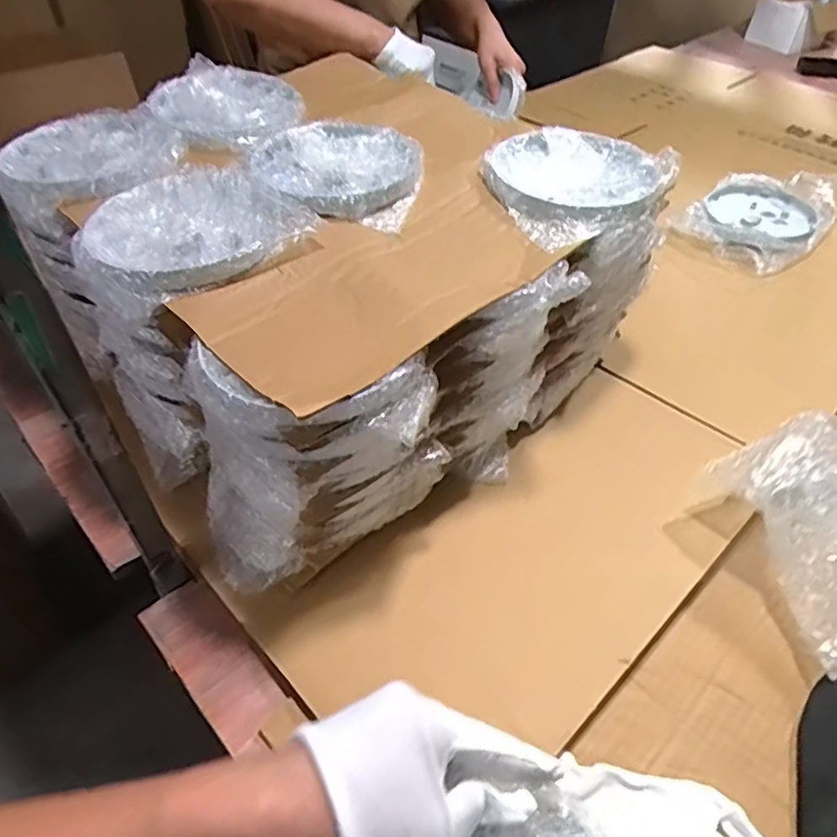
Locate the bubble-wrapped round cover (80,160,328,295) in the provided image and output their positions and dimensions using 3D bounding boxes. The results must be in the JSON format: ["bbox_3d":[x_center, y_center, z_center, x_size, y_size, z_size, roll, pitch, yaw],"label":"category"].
[{"bbox_3d":[-0.169,-0.142,0.451,0.145,0.019,0.136,0,48,0],"label":"bubble-wrapped round cover"}]

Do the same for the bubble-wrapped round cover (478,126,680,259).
[{"bbox_3d":[0.124,-0.199,0.508,0.154,0.021,0.135,-28,54,-25],"label":"bubble-wrapped round cover"}]

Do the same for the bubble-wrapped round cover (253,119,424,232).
[{"bbox_3d":[-0.065,-0.207,0.516,0.133,0.023,0.151,-6,47,-7],"label":"bubble-wrapped round cover"}]

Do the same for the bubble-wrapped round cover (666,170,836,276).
[{"bbox_3d":[0.442,-0.265,0.796,0.184,0.056,0.156,-34,56,-29],"label":"bubble-wrapped round cover"}]

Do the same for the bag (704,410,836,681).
[{"bbox_3d":[0.318,0.081,0.472,0.166,0.088,0.150,-23,52,-20],"label":"bag"}]

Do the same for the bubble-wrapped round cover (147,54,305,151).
[{"bbox_3d":[-0.173,-0.297,0.574,0.129,0.024,0.149,-34,56,-29],"label":"bubble-wrapped round cover"}]

